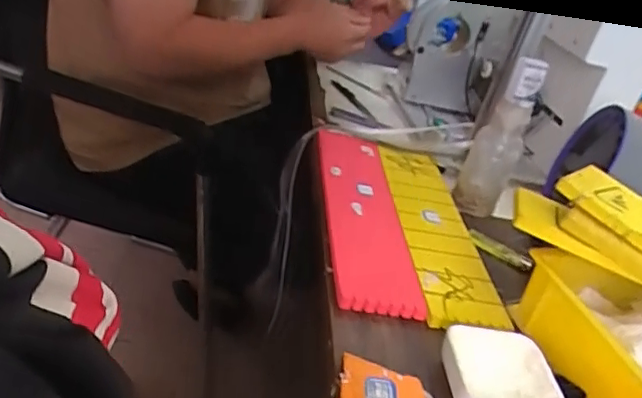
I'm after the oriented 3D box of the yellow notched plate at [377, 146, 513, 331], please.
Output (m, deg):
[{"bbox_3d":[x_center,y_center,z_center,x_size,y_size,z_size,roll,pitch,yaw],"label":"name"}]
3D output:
[{"bbox_3d":[0.129,0.026,0.660,0.082,0.011,0.359,10,30,-10],"label":"yellow notched plate"}]

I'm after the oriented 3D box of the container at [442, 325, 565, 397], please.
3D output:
[{"bbox_3d":[0.142,0.141,0.462,0.085,0.033,0.082,8,31,-13],"label":"container"}]

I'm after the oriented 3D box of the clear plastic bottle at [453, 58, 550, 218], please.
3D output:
[{"bbox_3d":[0.214,-0.080,0.705,0.060,0.172,0.050,26,35,28],"label":"clear plastic bottle"}]

